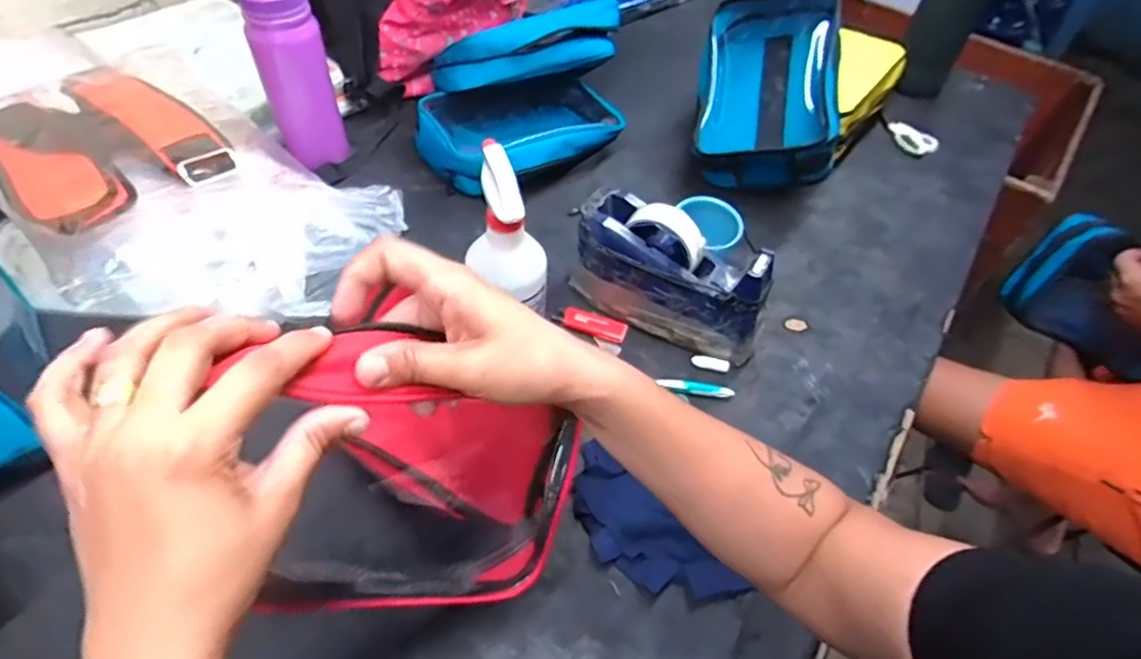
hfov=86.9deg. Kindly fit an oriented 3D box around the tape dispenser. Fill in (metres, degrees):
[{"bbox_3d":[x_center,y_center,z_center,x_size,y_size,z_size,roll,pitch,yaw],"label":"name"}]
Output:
[{"bbox_3d":[0.102,-0.054,0.621,0.203,0.112,0.072,25,54,15],"label":"tape dispenser"}]

